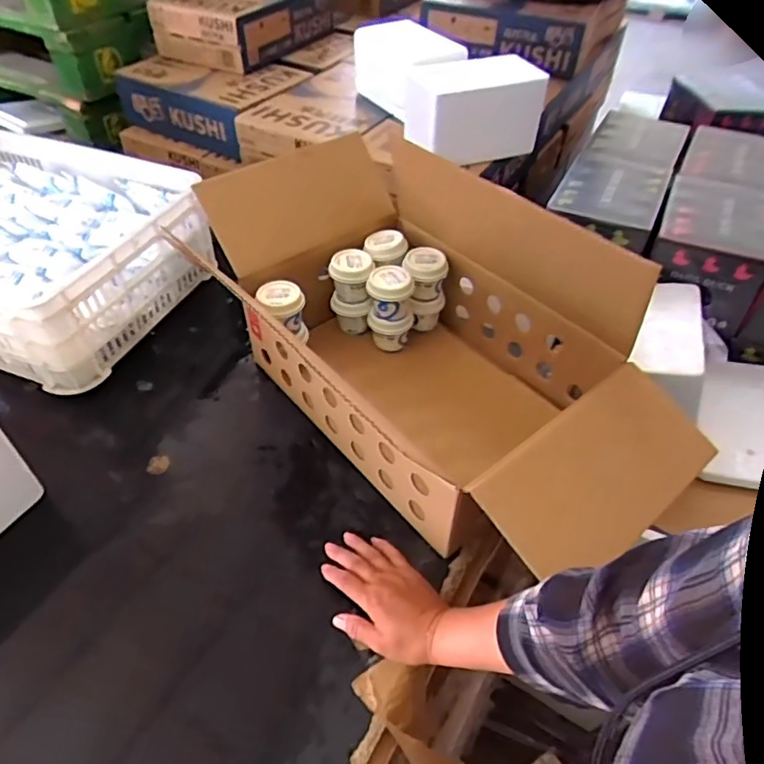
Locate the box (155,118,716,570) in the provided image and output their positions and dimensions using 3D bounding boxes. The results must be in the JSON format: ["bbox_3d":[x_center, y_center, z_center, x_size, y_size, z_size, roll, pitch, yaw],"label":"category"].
[{"bbox_3d":[0.059,-0.089,0.769,0.340,0.289,0.728,-28,53,-25],"label":"box"}]

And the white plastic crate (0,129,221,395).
[{"bbox_3d":[-0.653,-0.243,0.992,0.596,0.174,0.404,17,48,15],"label":"white plastic crate"}]

